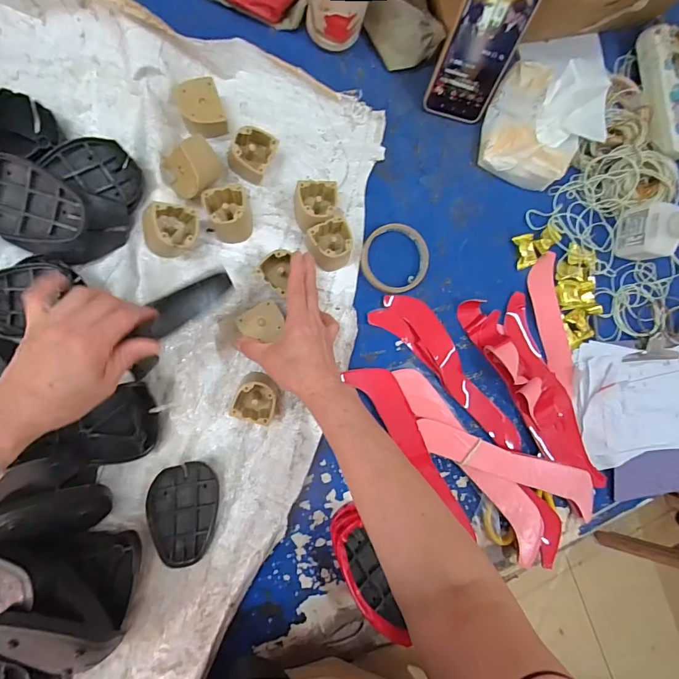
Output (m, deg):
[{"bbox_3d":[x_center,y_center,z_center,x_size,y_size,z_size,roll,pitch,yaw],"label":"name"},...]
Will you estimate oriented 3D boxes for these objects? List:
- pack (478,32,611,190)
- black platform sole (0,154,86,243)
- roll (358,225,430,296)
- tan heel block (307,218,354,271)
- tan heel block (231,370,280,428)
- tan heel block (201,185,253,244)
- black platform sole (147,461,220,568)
[{"bbox_3d":[0.269,-0.288,0.526,0.140,0.076,0.166,21,85,-9],"label":"pack"},{"bbox_3d":[-0.314,-0.134,0.398,0.120,0.026,0.076,15,113,-10],"label":"black platform sole"},{"bbox_3d":[0.071,-0.102,0.517,0.086,0.010,0.086,0,89,-10],"label":"roll"},{"bbox_3d":[-0.008,-0.112,0.487,0.053,0.037,0.053,-28,94,-9],"label":"tan heel block"},{"bbox_3d":[-0.093,0.066,0.474,0.052,0.037,0.053,16,86,-9],"label":"tan heel block"},{"bbox_3d":[-0.125,-0.143,0.466,0.048,0.041,0.056,-13,91,-10],"label":"tan heel block"},{"bbox_3d":[-0.176,0.198,0.462,0.074,0.015,0.114,-3,89,-10],"label":"black platform sole"}]

